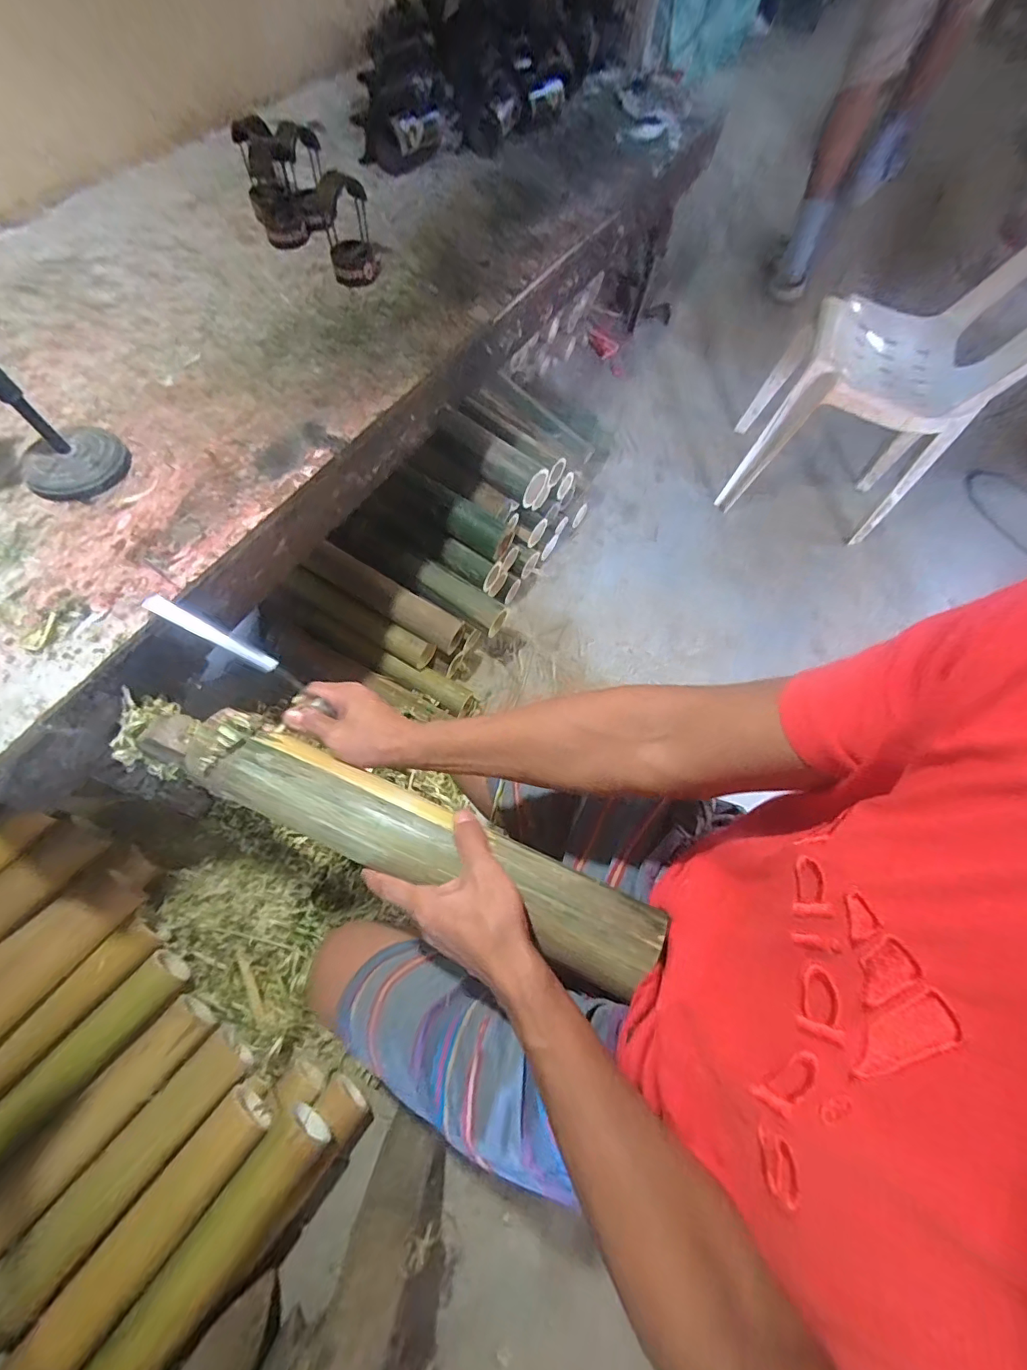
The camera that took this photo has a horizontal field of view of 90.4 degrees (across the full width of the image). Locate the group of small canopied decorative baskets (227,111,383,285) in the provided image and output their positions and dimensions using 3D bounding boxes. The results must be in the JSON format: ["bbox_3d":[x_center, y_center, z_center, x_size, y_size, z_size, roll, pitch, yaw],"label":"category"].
[{"bbox_3d":[-0.306,-0.734,0.770,0.122,0.119,0.247,-31,69,-17],"label":"group of small canopied decorative baskets"}]

